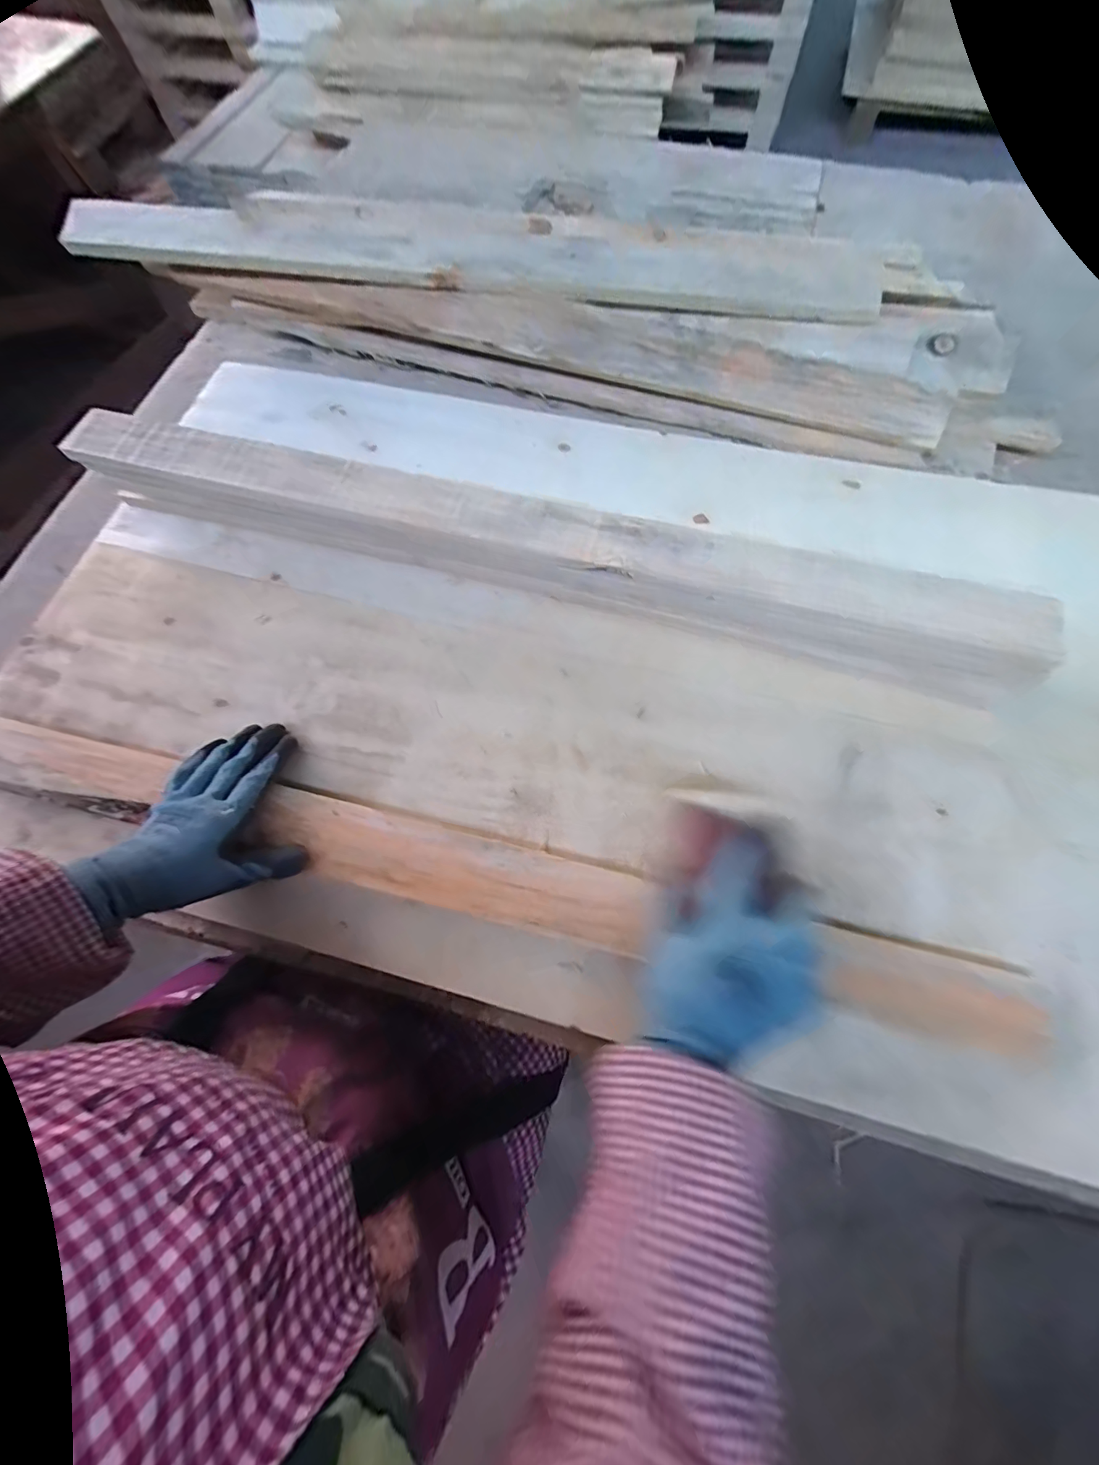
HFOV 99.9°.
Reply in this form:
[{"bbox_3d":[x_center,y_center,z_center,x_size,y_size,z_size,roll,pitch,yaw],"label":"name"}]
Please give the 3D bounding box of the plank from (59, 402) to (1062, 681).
[{"bbox_3d":[-0.024,-0.184,0.443,0.897,0.081,0.102,16,73,6],"label":"plank"}]

